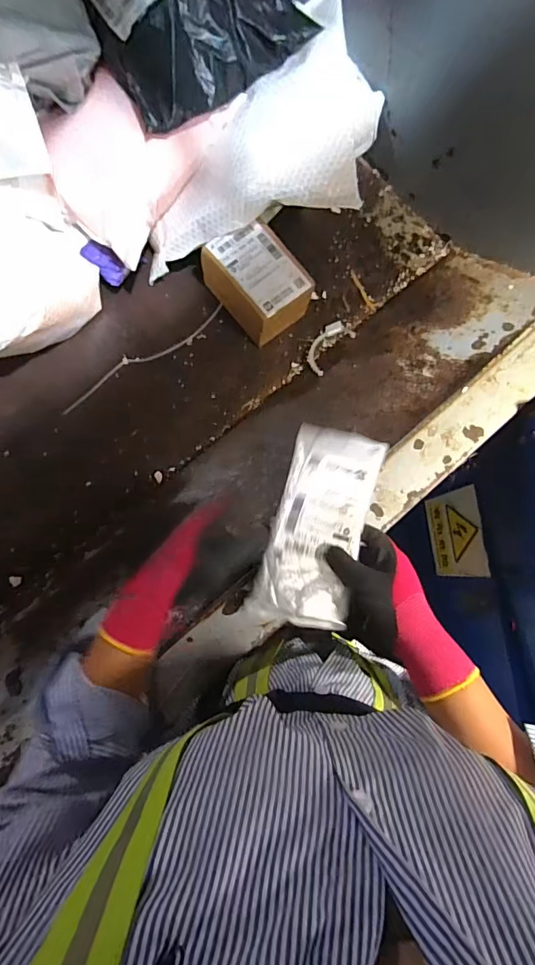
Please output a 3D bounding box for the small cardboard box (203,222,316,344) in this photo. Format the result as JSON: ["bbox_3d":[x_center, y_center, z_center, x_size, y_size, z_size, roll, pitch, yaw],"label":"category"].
[{"bbox_3d":[-0.016,-0.276,0.633,0.096,0.082,0.134,-41,86,-8],"label":"small cardboard box"}]

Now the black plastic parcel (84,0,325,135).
[{"bbox_3d":[-0.099,-0.566,0.528,0.246,0.068,0.232,-38,85,-7],"label":"black plastic parcel"}]

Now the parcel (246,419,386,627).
[{"bbox_3d":[0.058,0.041,0.492,0.095,0.027,0.217,18,74,0],"label":"parcel"}]

